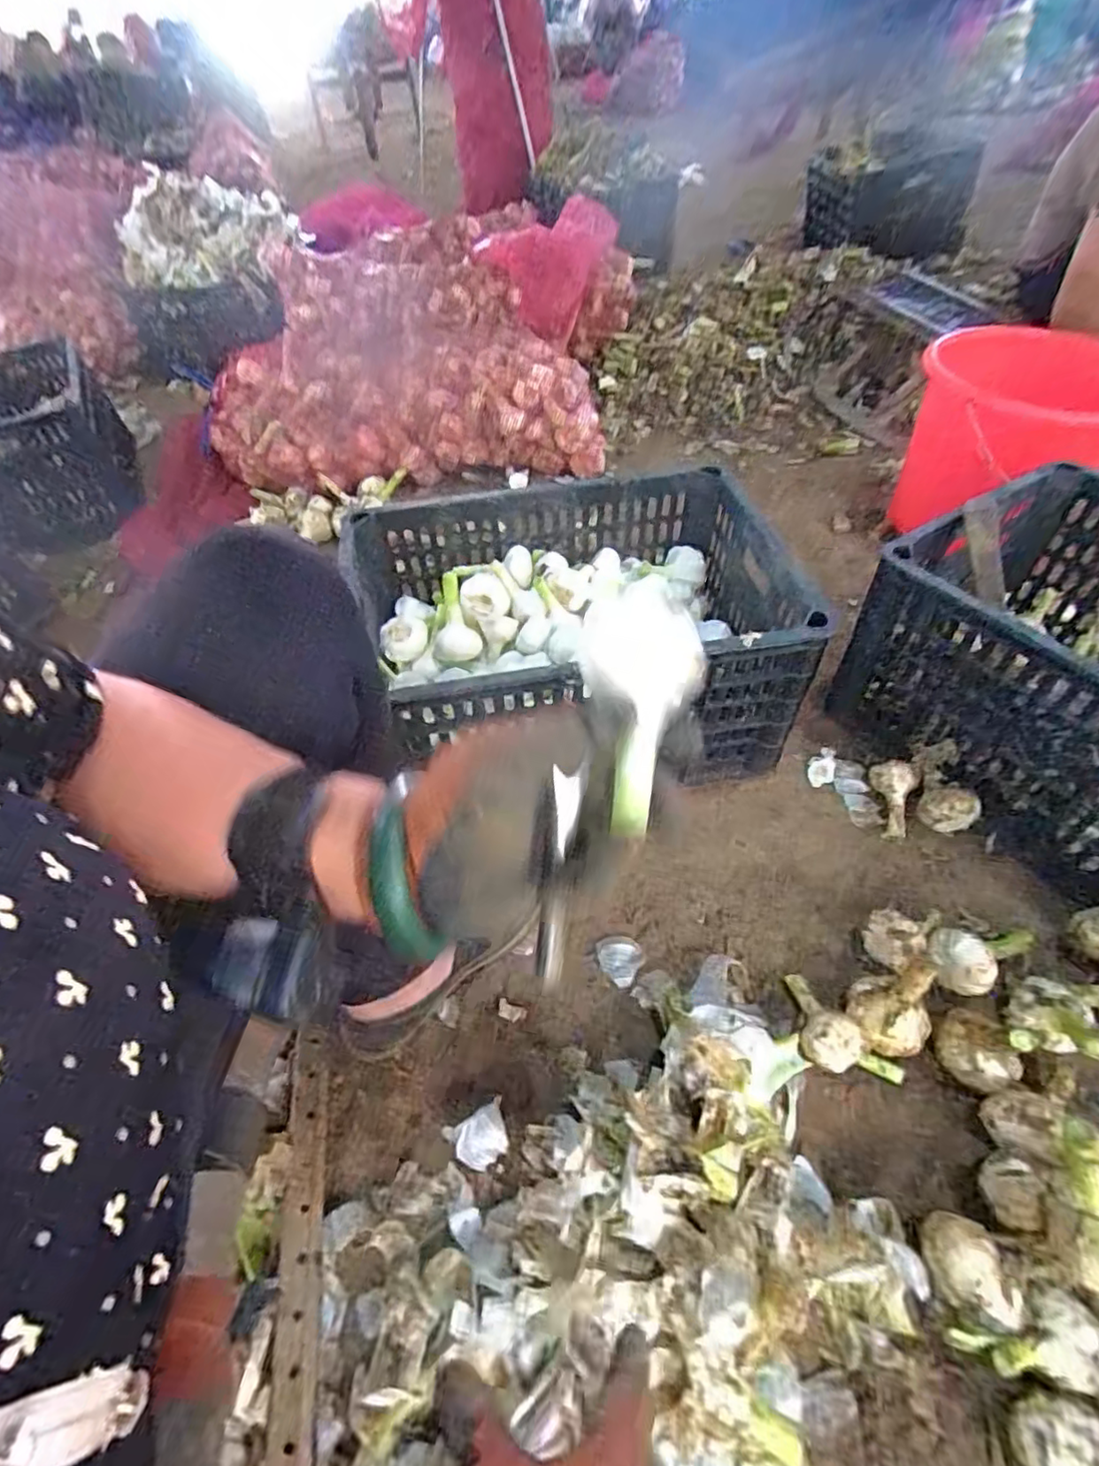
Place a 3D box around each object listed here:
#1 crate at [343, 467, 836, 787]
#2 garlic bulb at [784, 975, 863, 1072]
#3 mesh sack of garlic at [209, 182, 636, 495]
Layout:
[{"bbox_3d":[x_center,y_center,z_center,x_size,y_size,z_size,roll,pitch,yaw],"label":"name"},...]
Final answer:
[{"bbox_3d":[0.020,-0.116,0.700,0.469,0.198,0.313,-4,50,3],"label":"crate"},{"bbox_3d":[0.227,0.239,0.520,0.048,0.039,0.082,-8,24,-3],"label":"garlic bulb"},{"bbox_3d":[-0.228,-0.734,1.175,0.720,0.250,0.563,2,51,9],"label":"mesh sack of garlic"}]

